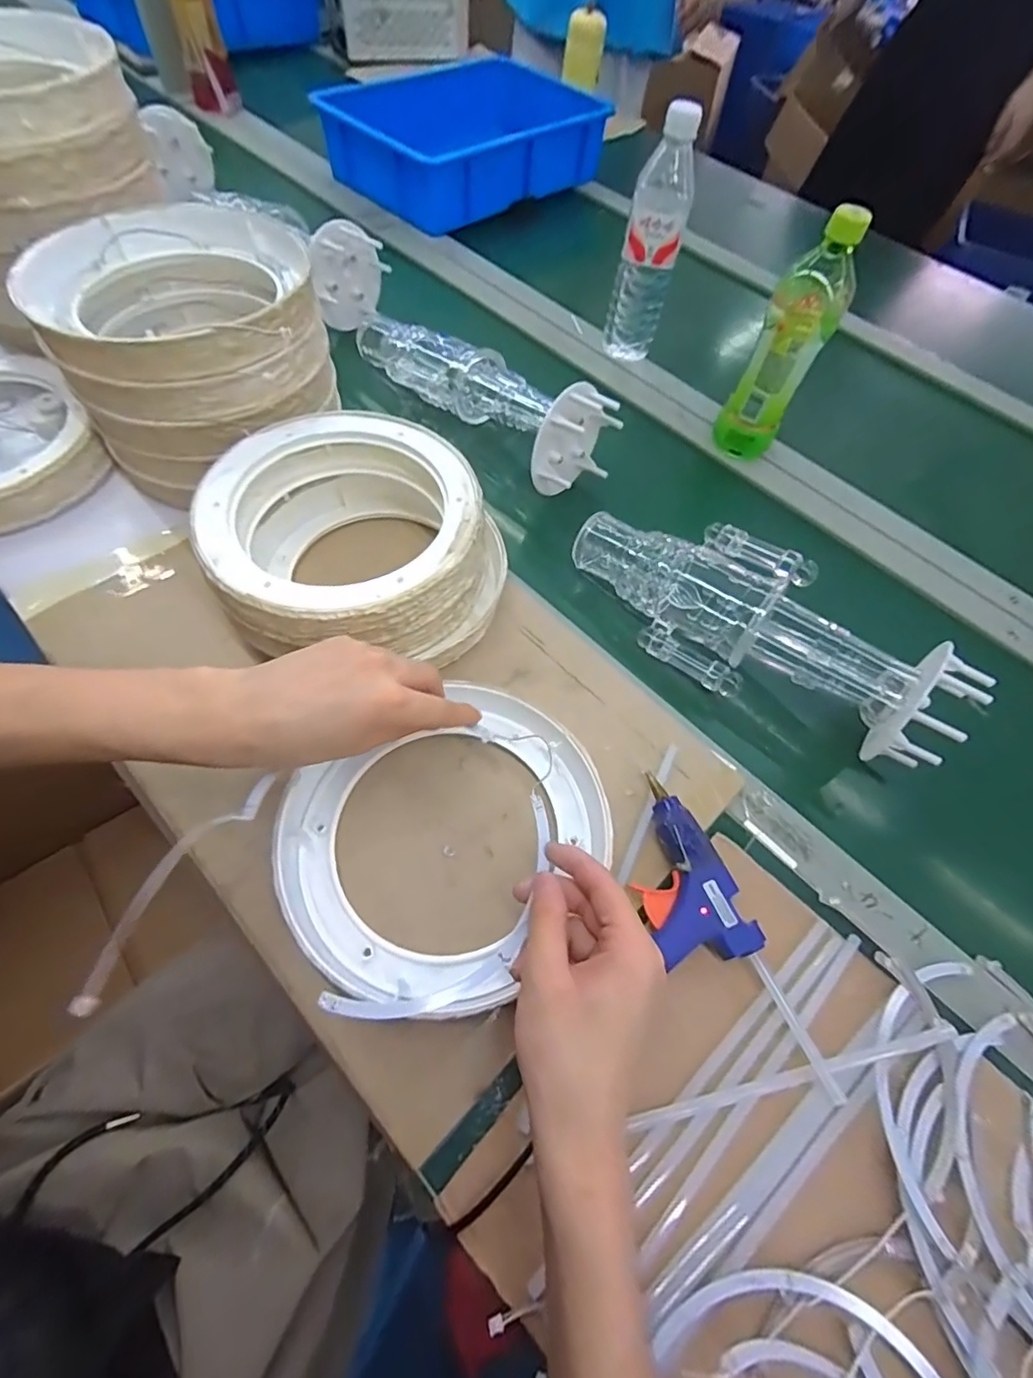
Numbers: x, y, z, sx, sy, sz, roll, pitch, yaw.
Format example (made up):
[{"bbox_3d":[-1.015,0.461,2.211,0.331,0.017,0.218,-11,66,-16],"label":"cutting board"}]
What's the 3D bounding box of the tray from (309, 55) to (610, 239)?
[{"bbox_3d":[-0.080,-0.860,0.883,0.389,0.112,0.278,-38,70,-23],"label":"tray"}]

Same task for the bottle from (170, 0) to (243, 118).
[{"bbox_3d":[-0.525,-1.075,0.913,0.074,0.204,0.087,-13,62,-12],"label":"bottle"}]

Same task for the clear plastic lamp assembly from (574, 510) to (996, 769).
[{"bbox_3d":[0.194,-0.061,0.458,0.316,0.087,0.107,35,64,15],"label":"clear plastic lamp assembly"}]

